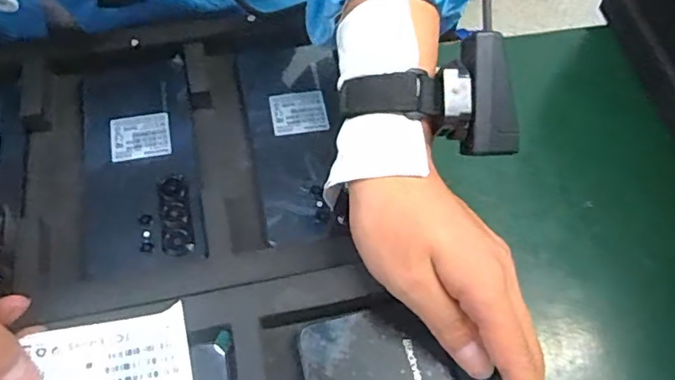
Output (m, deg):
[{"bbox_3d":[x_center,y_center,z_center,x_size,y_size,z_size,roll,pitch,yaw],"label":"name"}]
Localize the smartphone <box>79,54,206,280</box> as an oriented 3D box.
[{"bbox_3d":[-0.142,-0.026,0.394,0.079,0.006,0.176,-9,64,-8],"label":"smartphone"}]

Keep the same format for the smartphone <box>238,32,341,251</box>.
[{"bbox_3d":[-0.029,-0.040,0.411,0.069,0.009,0.168,-9,64,-8],"label":"smartphone"}]

